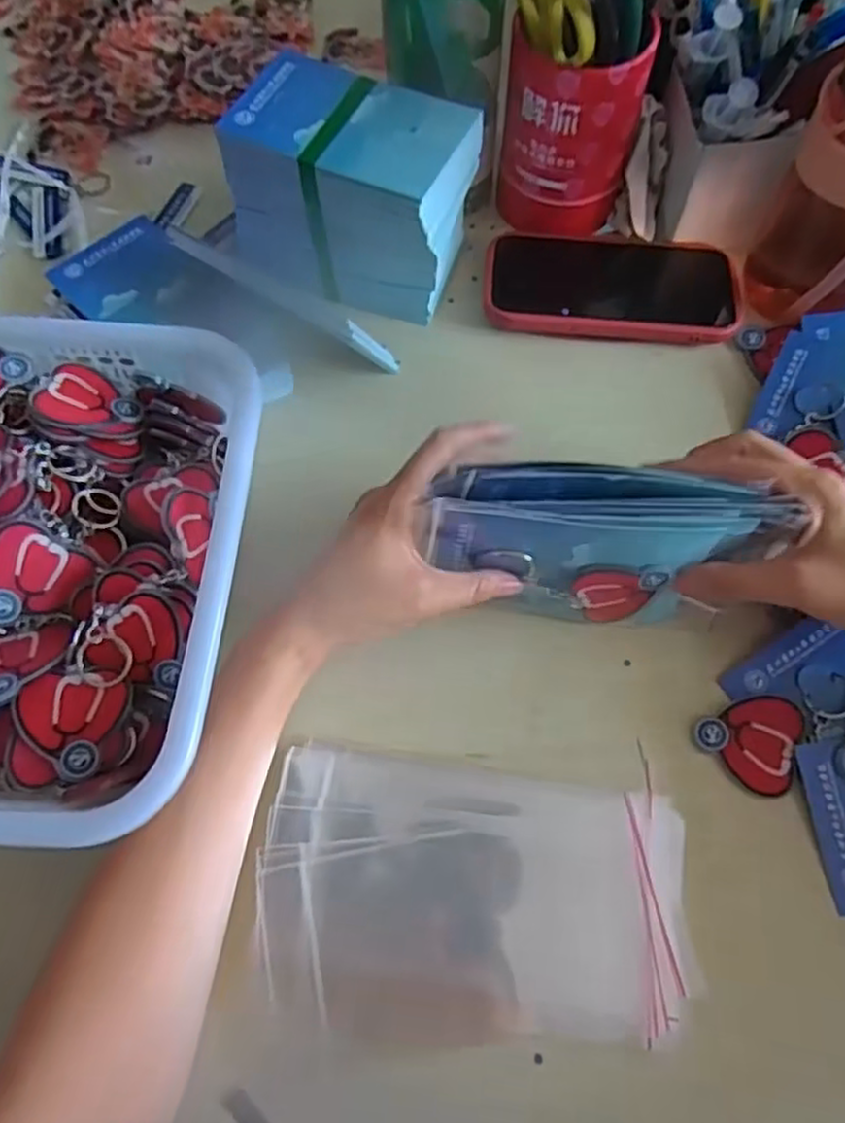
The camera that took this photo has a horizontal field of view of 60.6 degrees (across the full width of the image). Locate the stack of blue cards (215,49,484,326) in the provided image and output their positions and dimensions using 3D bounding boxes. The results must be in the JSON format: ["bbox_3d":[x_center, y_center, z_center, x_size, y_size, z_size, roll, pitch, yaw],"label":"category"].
[{"bbox_3d":[-0.042,-0.234,0.468,0.139,0.106,0.096,21,71,11],"label":"stack of blue cards"}]

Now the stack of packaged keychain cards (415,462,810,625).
[{"bbox_3d":[0.090,-0.005,0.368,0.169,0.093,0.021,2,41,1],"label":"stack of packaged keychain cards"}]

